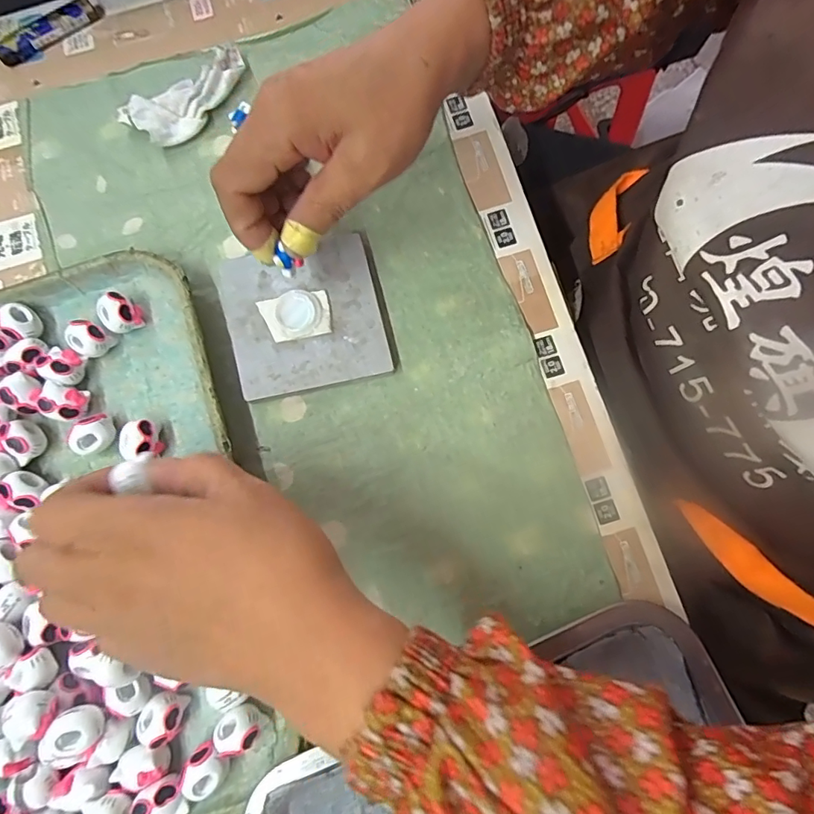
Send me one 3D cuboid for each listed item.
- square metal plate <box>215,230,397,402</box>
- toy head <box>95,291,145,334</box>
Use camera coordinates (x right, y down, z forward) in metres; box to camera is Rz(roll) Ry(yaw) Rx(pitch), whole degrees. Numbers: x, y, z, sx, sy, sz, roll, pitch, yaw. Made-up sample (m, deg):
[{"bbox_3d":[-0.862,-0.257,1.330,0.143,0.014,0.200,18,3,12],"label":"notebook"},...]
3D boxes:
[{"bbox_3d":[-0.067,-0.060,0.321,0.100,0.014,0.099,-14,79,-1],"label":"square metal plate"},{"bbox_3d":[-0.185,-0.060,0.315,0.023,0.021,0.022,0,79,1],"label":"toy head"}]

